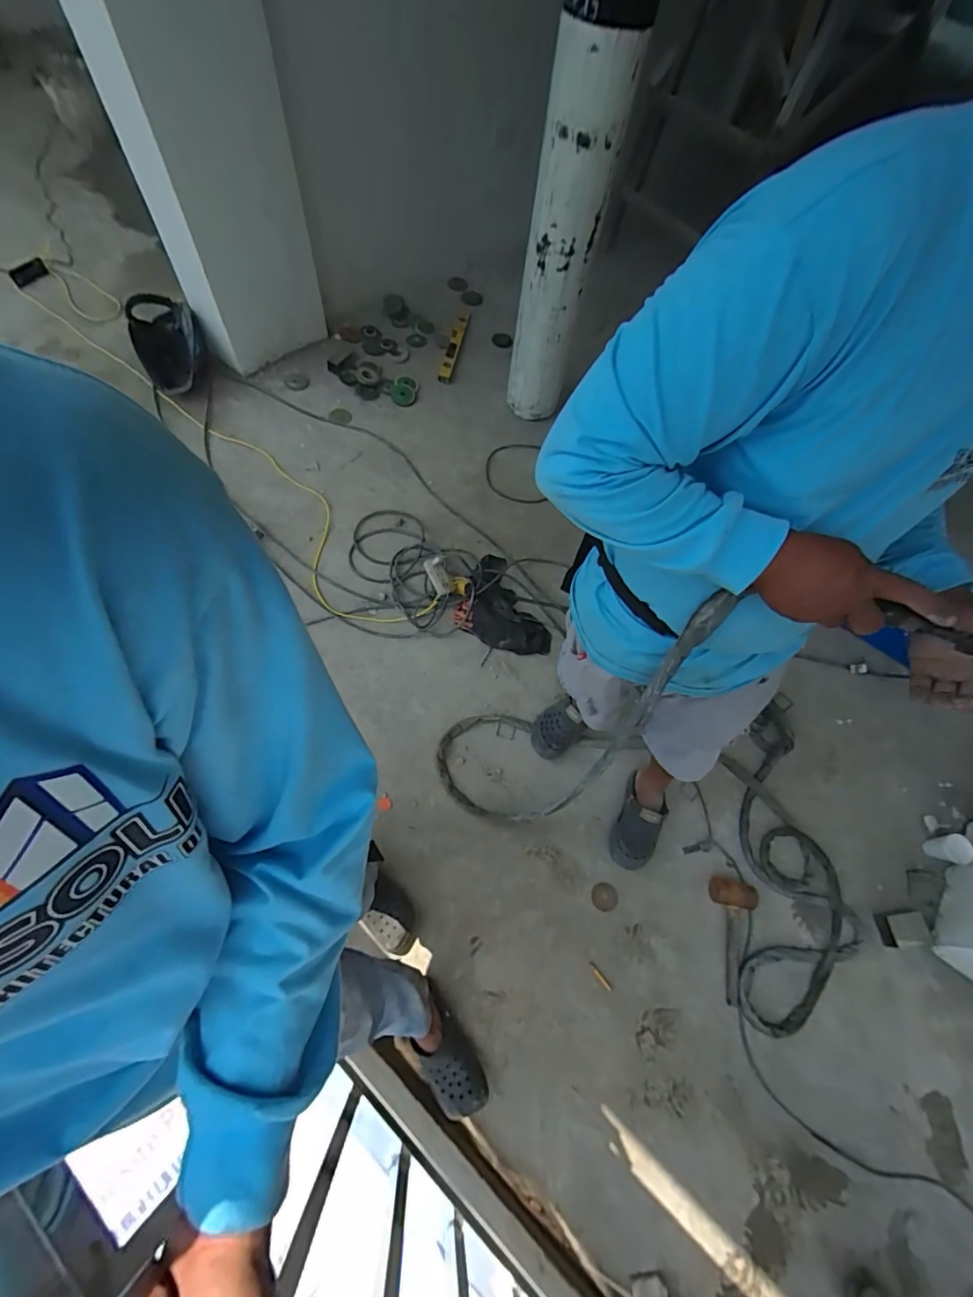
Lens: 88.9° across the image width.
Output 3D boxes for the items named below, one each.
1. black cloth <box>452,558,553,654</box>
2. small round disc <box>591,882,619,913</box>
[{"bbox_3d":[0.088,-0.148,1.666,0.322,0.069,0.317,23,67,7],"label":"black cloth"},{"bbox_3d":[0.315,0.663,1.320,0.067,0.008,0.068,1,66,-3],"label":"small round disc"}]

